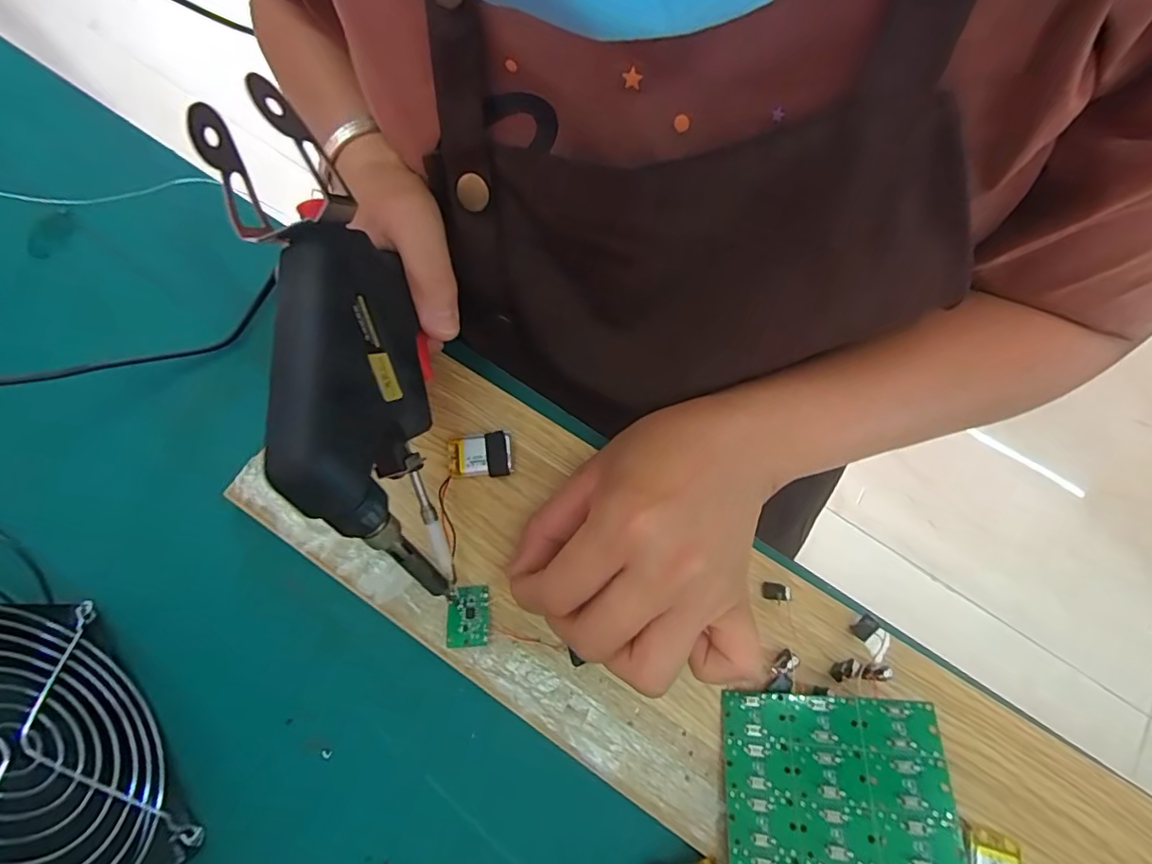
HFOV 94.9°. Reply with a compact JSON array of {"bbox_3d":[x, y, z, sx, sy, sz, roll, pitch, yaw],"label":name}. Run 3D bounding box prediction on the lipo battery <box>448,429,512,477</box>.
[{"bbox_3d":[-0.047,0.012,0.261,0.031,0.009,0.021,-3,70,-3],"label":"lipo battery"}]

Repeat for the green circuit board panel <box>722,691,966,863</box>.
[{"bbox_3d":[0.094,0.155,0.190,0.078,0.004,0.107,-10,58,25],"label":"green circuit board panel"}]

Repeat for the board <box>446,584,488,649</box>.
[{"bbox_3d":[-0.049,0.082,0.237,0.018,0.004,0.026,-1,62,-5],"label":"board"}]

